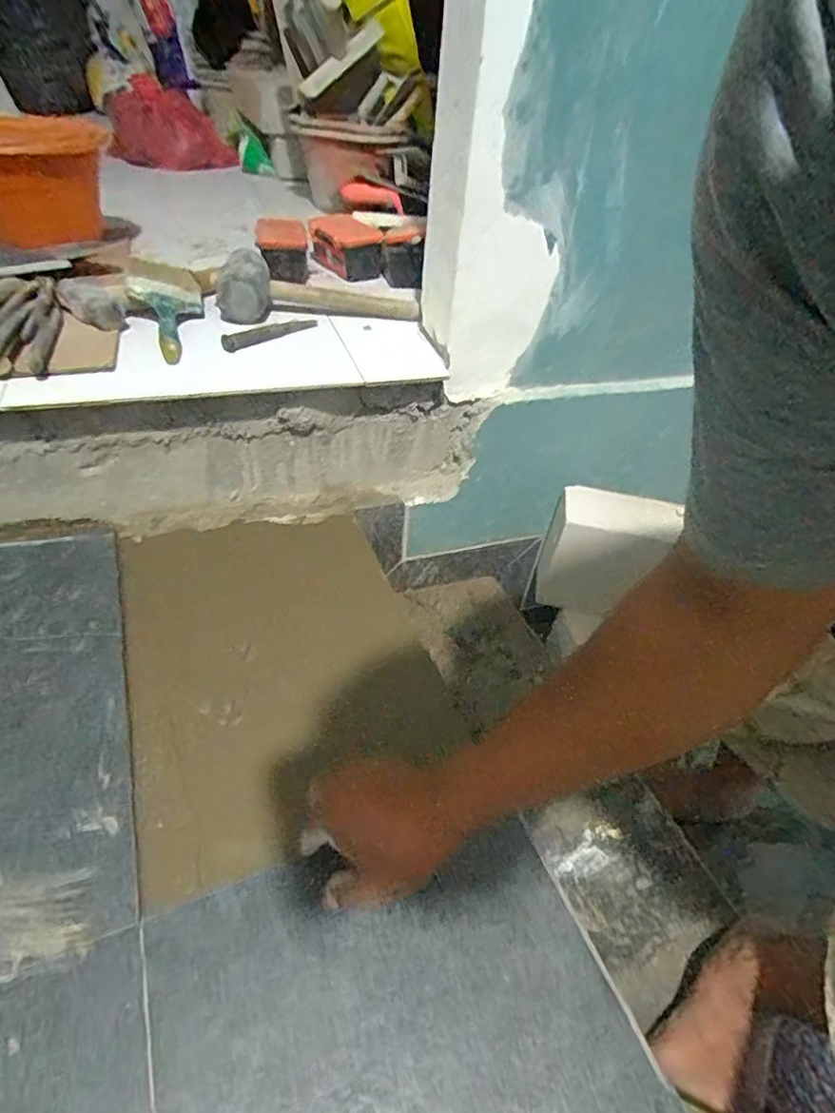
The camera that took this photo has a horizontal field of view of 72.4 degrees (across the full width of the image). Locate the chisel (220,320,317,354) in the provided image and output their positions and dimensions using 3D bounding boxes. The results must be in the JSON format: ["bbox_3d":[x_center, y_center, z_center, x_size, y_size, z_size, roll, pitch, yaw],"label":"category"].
[{"bbox_3d":[-0.201,-0.311,0.793,0.023,0.026,0.153,35,50,28],"label":"chisel"}]

